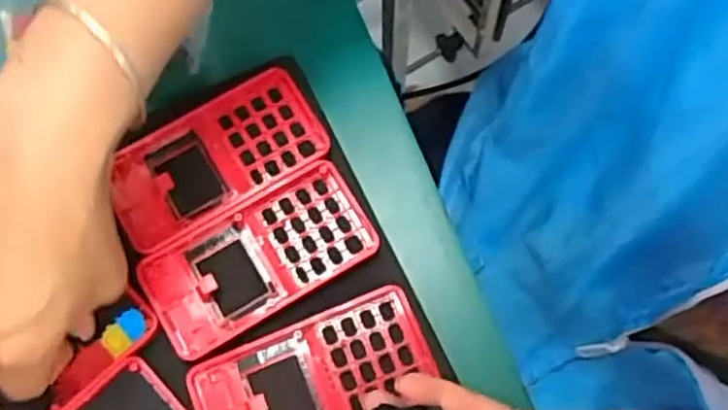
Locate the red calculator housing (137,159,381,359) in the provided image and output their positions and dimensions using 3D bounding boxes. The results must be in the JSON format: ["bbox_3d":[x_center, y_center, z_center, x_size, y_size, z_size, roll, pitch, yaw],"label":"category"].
[{"bbox_3d":[-0.057,0.027,0.392,0.123,0.011,0.061,-29,75,-8],"label":"red calculator housing"}]

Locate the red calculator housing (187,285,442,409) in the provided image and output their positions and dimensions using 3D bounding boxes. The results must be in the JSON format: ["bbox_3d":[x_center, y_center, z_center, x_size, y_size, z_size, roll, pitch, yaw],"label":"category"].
[{"bbox_3d":[-0.025,0.092,0.381,0.122,0.016,0.061,-22,74,-6],"label":"red calculator housing"}]

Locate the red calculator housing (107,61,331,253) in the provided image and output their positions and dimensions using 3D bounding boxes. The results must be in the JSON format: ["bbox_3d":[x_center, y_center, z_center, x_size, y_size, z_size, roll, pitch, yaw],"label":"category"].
[{"bbox_3d":[-0.084,-0.028,0.409,0.122,0.011,0.062,-29,75,-8],"label":"red calculator housing"}]

